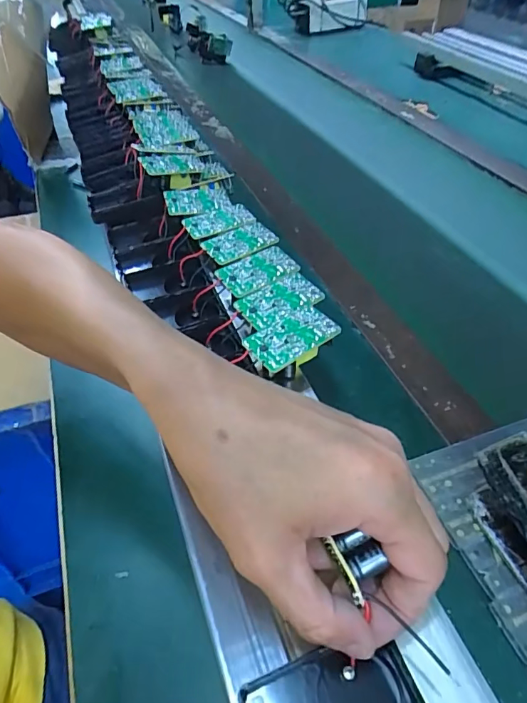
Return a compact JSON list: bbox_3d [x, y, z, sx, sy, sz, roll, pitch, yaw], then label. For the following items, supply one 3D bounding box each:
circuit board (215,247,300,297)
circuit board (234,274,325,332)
[{"bbox_3d":[-0.006,-0.067,0.375,0.060,0.005,0.039,-22,49,-19],"label":"circuit board"},{"bbox_3d":[0.012,-0.039,0.351,0.062,0.007,0.037,-27,53,-18],"label":"circuit board"}]

